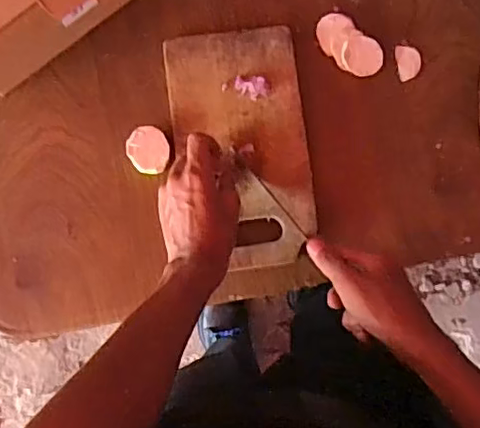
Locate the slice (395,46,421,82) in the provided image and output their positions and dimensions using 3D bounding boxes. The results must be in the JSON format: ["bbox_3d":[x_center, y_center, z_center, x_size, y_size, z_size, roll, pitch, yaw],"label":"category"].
[{"bbox_3d":[0.184,-0.165,0.659,0.027,0.004,0.039,-11,85,-3],"label":"slice"}]

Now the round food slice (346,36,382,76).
[{"bbox_3d":[0.134,-0.170,0.652,0.039,0.007,0.042,0,85,-2],"label":"round food slice"}]

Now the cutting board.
[{"bbox_3d":[0.002,-0.069,0.632,0.135,0.019,0.245,-8,89,1],"label":"cutting board"}]

